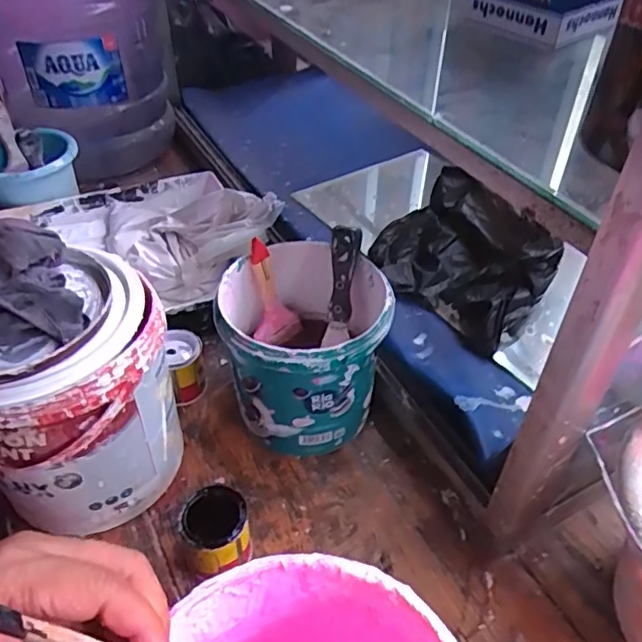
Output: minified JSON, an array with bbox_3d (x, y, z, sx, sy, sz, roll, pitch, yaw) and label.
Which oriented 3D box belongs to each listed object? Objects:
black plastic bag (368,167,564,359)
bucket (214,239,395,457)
[{"bbox_3d":[0.181,-0.084,0.743,0.212,0.079,0.201,34,53,32],"label":"black plastic bag"},{"bbox_3d":[-0.014,0.027,0.613,0.156,0.153,0.165,-1,43,1],"label":"bucket"}]

